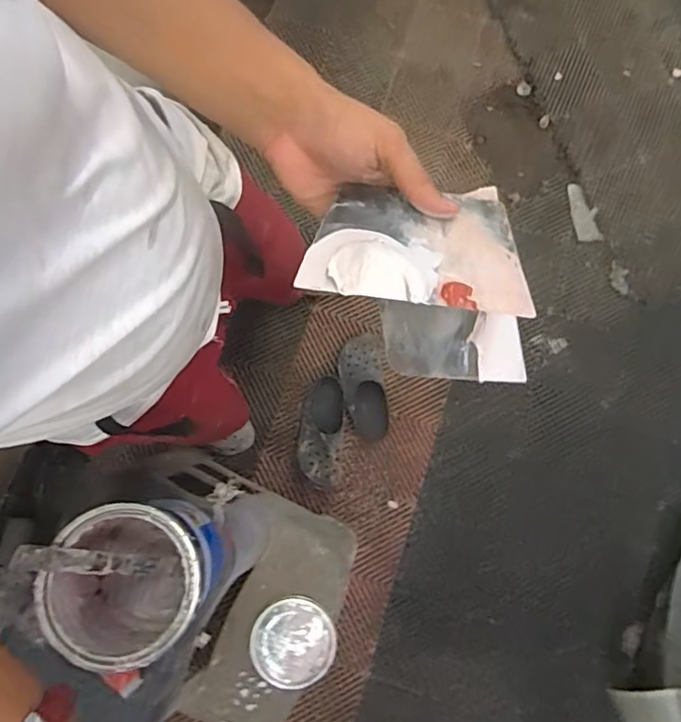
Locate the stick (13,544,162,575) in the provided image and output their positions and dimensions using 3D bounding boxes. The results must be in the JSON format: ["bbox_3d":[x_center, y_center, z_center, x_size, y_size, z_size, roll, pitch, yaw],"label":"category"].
[{"bbox_3d":[-0.276,0.228,0.636,0.011,0.202,0.026,16,75,29],"label":"stick"}]

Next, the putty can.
[{"bbox_3d":[-0.239,0.260,0.686,0.168,0.213,0.157,1,80,-5],"label":"putty can"}]

